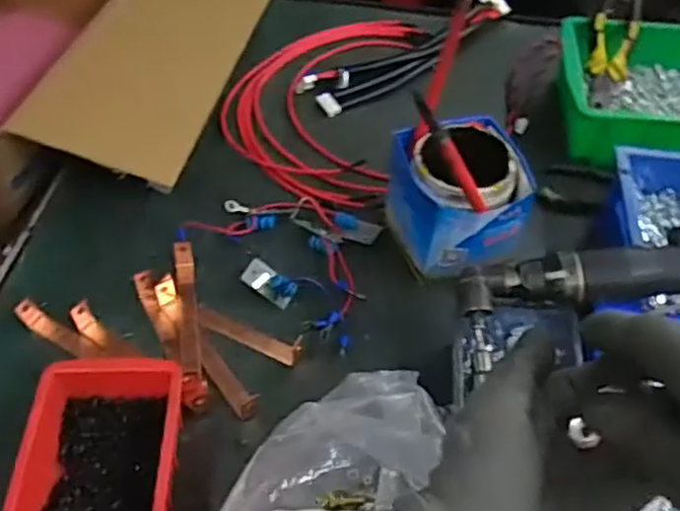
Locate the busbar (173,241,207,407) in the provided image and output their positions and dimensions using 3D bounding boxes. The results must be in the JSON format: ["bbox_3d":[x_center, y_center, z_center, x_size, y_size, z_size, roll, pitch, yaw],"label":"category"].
[{"bbox_3d":[-0.123,0.054,0.554,0.017,0.026,0.150,-8,51,-9],"label":"busbar"}]

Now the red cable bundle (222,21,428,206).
[{"bbox_3d":[-0.024,-0.180,0.769,0.195,0.026,0.324,11,50,6],"label":"red cable bundle"}]

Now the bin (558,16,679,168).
[{"bbox_3d":[0.350,-0.168,0.719,0.237,0.073,0.198,3,50,0],"label":"bin"}]

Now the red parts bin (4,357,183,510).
[{"bbox_3d":[-0.158,0.143,0.459,0.097,0.047,0.147,-1,50,-3],"label":"red parts bin"}]

